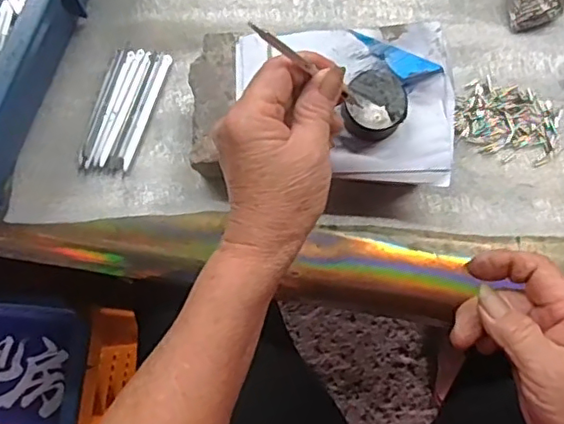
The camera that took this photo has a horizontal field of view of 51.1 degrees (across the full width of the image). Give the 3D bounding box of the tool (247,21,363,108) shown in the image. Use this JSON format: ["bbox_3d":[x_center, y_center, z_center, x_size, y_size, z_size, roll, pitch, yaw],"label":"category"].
[{"bbox_3d":[0.016,-0.078,0.318,0.004,0.099,0.006,0,75,41],"label":"tool"}]

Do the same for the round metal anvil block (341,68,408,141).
[{"bbox_3d":[0.058,-0.068,0.367,0.037,0.024,0.042,13,79,3],"label":"round metal anvil block"}]

